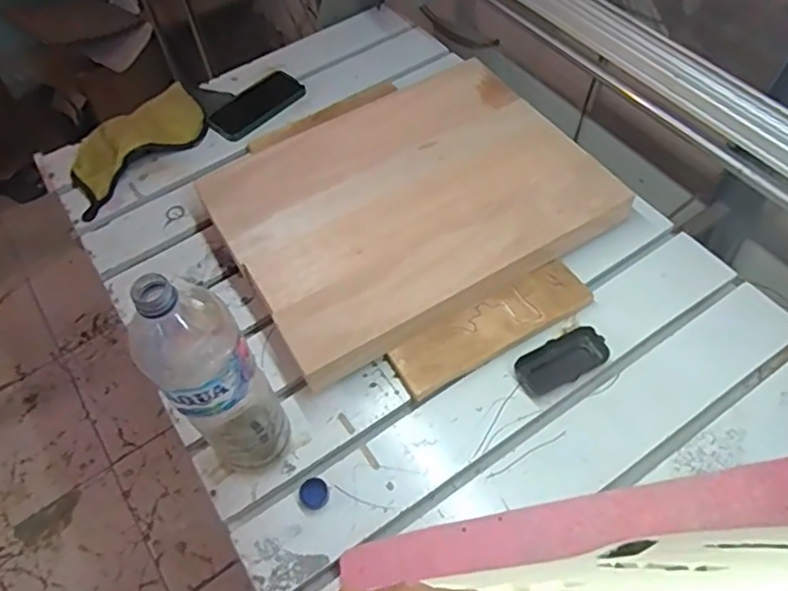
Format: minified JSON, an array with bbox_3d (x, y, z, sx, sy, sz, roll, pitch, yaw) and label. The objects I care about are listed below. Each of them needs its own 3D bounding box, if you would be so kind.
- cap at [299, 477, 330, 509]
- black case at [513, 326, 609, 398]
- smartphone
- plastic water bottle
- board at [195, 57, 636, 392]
[{"bbox_3d":[-0.087,0.217,0.679,0.032,0.012,0.031,-2,57,3],"label":"cap"},{"bbox_3d":[0.201,0.080,0.742,0.109,0.025,0.049,-25,59,-12],"label":"black case"},{"bbox_3d":[-0.231,-0.321,1.039,0.080,0.014,0.164,39,67,25],"label":"smartphone"},{"bbox_3d":[-0.168,0.089,0.592,0.083,0.308,0.074,-34,61,-17],"label":"plastic water bottle"},{"bbox_3d":[0.011,-0.142,0.851,0.470,0.042,0.380,-28,59,-14],"label":"board"}]

